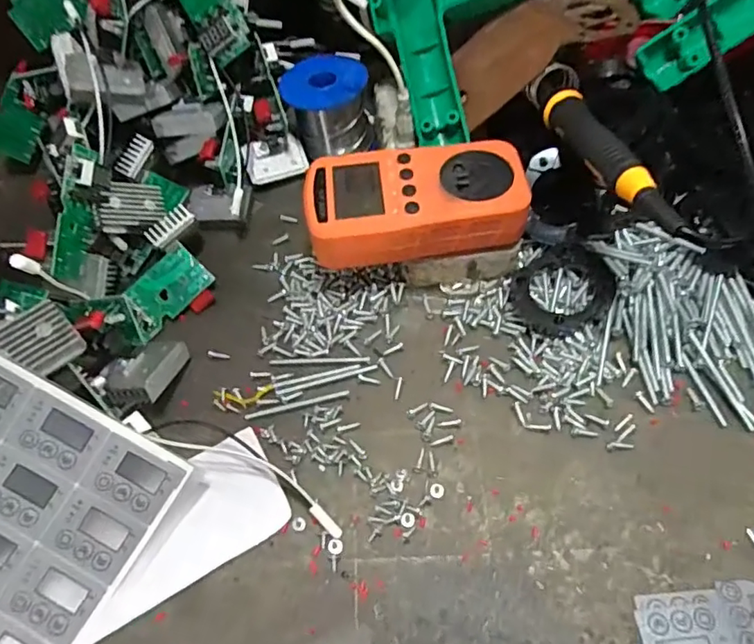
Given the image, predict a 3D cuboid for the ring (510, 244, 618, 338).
[{"bbox_3d":[0.113,-0.020,0.335,0.057,0.023,0.056,-2,57,3],"label":"ring"}]

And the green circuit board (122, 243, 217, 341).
[{"bbox_3d":[-0.136,-0.020,0.354,0.033,0.008,0.056,45,77,-10],"label":"green circuit board"}]

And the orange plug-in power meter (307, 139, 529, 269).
[{"bbox_3d":[0.023,-0.072,0.331,0.124,0.028,0.064,-10,57,-2],"label":"orange plug-in power meter"}]

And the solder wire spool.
[{"bbox_3d":[-0.038,-0.163,0.417,0.061,0.053,0.059,-2,57,3],"label":"solder wire spool"}]

